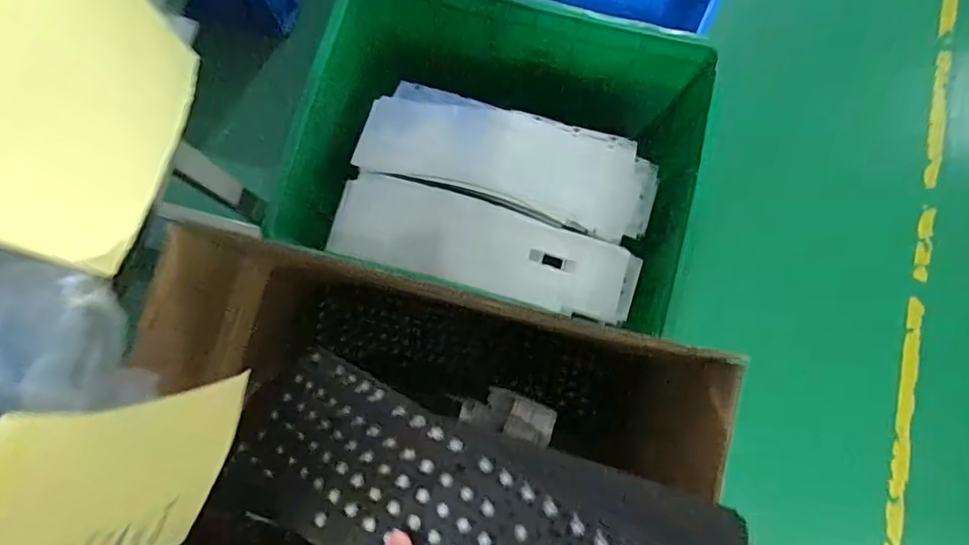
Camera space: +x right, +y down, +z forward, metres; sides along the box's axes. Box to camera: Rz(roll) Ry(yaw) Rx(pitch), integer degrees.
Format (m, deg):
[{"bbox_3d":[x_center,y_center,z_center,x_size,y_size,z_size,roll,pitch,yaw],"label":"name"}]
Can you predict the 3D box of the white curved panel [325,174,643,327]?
[{"bbox_3d":[-0.001,-0.039,0.847,0.478,0.035,0.137,15,79,5],"label":"white curved panel"}]

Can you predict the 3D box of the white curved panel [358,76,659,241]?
[{"bbox_3d":[0.040,-0.183,0.886,0.478,0.046,0.173,17,79,5],"label":"white curved panel"}]

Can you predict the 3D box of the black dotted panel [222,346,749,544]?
[{"bbox_3d":[-0.014,0.194,0.432,0.401,0.081,0.164,21,79,18],"label":"black dotted panel"}]

